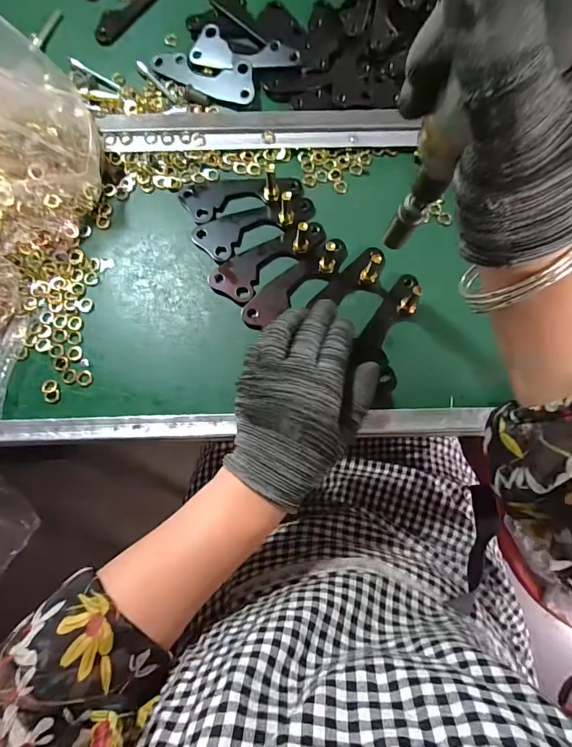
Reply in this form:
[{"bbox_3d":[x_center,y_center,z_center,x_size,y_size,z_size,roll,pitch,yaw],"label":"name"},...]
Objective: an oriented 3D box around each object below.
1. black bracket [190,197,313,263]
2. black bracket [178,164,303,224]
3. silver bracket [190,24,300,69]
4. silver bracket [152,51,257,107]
[{"bbox_3d":[-0.027,-0.133,0.367,0.112,0.004,0.040,-20,78,-4],"label":"black bracket"},{"bbox_3d":[-0.040,-0.169,0.359,0.109,0.034,0.038,-13,78,-3],"label":"black bracket"},{"bbox_3d":[-0.040,-0.310,0.392,0.104,0.007,0.036,13,85,6],"label":"silver bracket"},{"bbox_3d":[-0.080,-0.288,0.393,0.102,0.007,0.039,14,87,5],"label":"silver bracket"}]

